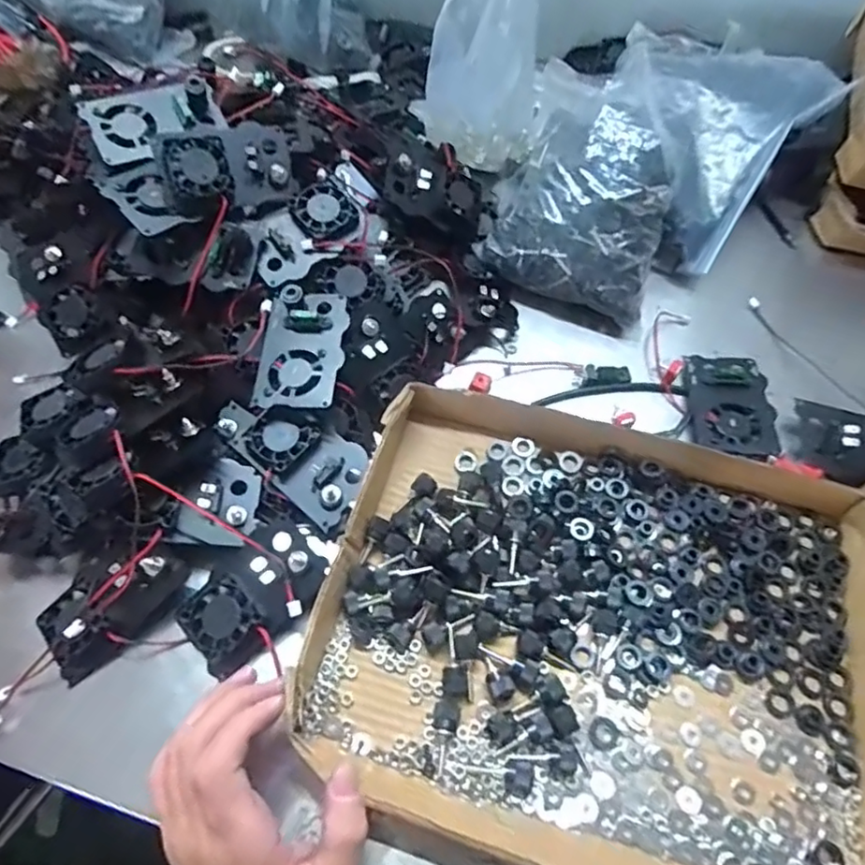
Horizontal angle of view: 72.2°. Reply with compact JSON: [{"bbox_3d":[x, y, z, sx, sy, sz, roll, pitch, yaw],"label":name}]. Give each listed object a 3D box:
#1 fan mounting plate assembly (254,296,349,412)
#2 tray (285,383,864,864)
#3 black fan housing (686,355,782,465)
[{"bbox_3d":[-0.090,-0.058,0.415,0.056,0.019,0.091,2,59,3],"label":"fan mounting plate assembly"},{"bbox_3d":[0.098,0.113,0.347,0.317,0.035,0.259,14,65,8],"label":"tray"},{"bbox_3d":[0.223,-0.021,0.444,0.056,0.018,0.090,8,60,7],"label":"black fan housing"}]

